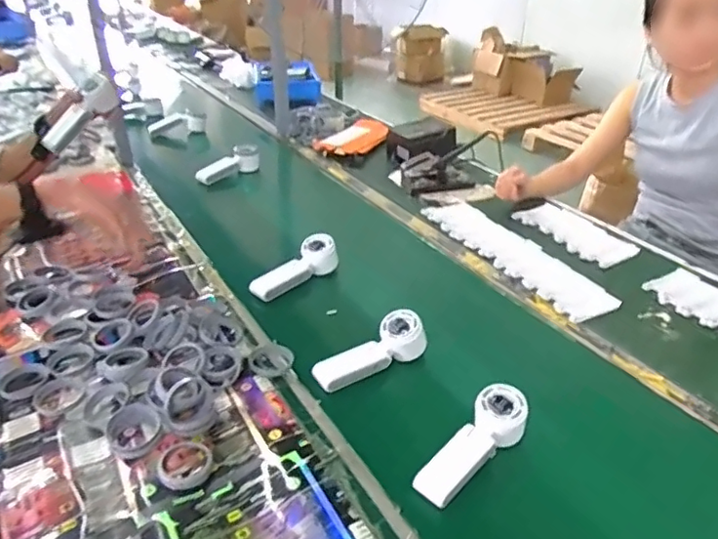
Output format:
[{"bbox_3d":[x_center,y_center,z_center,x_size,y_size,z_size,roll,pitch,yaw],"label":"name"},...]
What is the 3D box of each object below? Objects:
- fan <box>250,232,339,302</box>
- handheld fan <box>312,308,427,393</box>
[{"bbox_3d":[-0.111,0.002,1.005,0.167,0.055,0.057,-34,43,-19],"label":"fan"},{"bbox_3d":[0.013,0.108,0.788,0.157,0.048,0.055,-19,37,-28],"label":"handheld fan"}]

